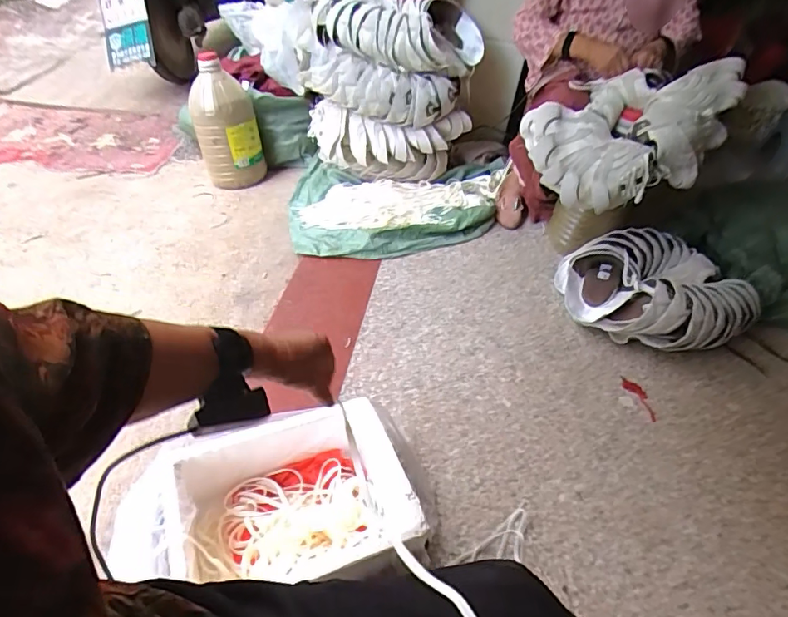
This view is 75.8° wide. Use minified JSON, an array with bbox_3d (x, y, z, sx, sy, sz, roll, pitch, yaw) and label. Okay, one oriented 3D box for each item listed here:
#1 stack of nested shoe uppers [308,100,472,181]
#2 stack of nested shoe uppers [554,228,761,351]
[{"bbox_3d":[-0.039,-0.533,1.664,0.524,0.225,0.162,13,43,6],"label":"stack of nested shoe uppers"},{"bbox_3d":[0.675,-0.045,1.305,0.435,0.150,0.324,-1,43,-9],"label":"stack of nested shoe uppers"}]

